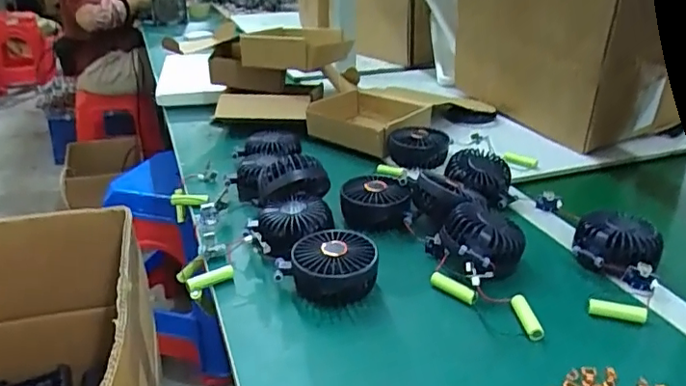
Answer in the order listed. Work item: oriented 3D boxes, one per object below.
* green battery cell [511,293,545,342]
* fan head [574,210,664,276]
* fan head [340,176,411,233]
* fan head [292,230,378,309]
[{"bbox_3d":[0.172,0.117,0.519,0.015,0.011,0.054,-3,27,-6],"label":"green battery cell"},{"bbox_3d":[0.296,0.054,0.598,0.085,0.043,0.087,15,30,26],"label":"fan head"},{"bbox_3d":[0.039,0.013,0.684,0.082,0.046,0.073,-1,27,-3],"label":"fan head"},{"bbox_3d":[-0.009,0.077,0.561,0.085,0.046,0.082,0,27,0],"label":"fan head"}]

